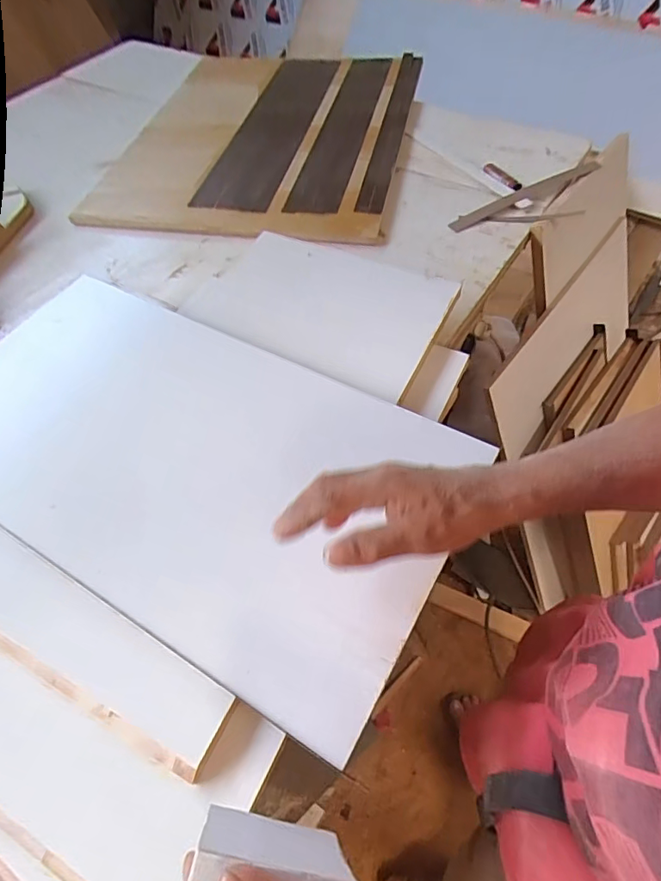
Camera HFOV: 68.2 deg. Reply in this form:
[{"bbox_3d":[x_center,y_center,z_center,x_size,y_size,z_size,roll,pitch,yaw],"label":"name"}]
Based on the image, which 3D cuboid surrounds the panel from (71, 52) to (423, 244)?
[{"bbox_3d":[-0.124,-0.593,0.914,0.516,0.037,0.605,7,58,9],"label":"panel"}]

